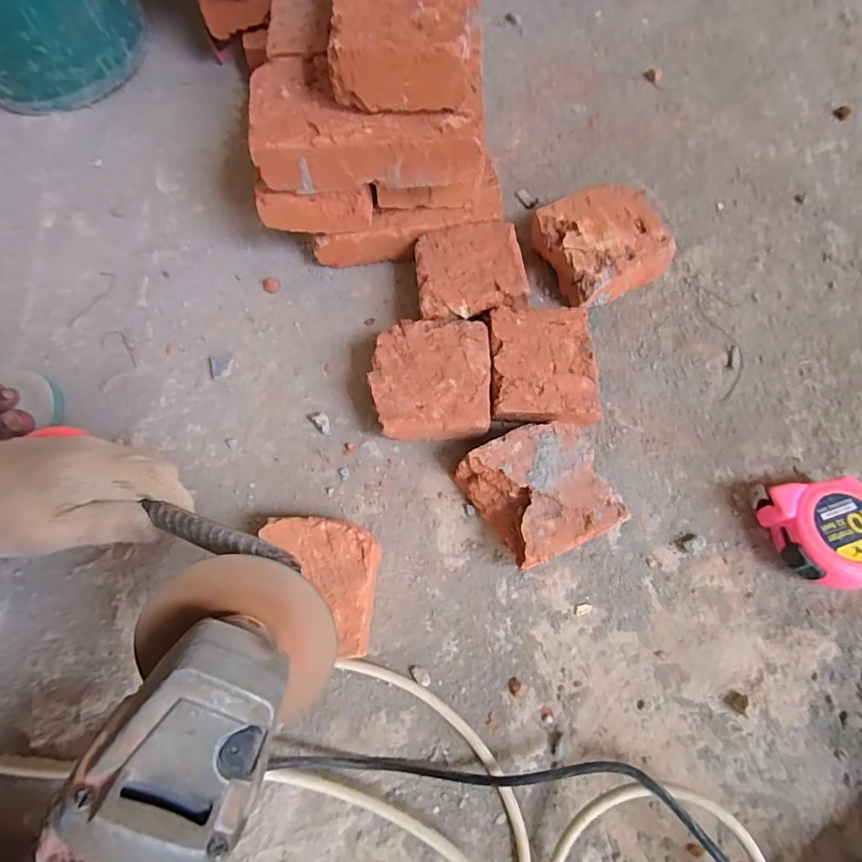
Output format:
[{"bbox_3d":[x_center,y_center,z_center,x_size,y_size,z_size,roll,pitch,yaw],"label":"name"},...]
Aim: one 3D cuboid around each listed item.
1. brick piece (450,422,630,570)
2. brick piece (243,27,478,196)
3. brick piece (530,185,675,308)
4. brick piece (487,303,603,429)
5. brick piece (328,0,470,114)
[{"bbox_3d":[0.091,0.053,0.445,0.107,0.055,0.105,-24,72,-7],"label":"brick piece"},{"bbox_3d":[-0.054,-0.273,0.453,0.194,0.052,0.105,0,71,2],"label":"brick piece"},{"bbox_3d":[0.169,-0.187,0.521,0.111,0.061,0.111,-1,74,2],"label":"brick piece"},{"bbox_3d":[0.102,-0.055,0.482,0.095,0.055,0.109,-1,74,2],"label":"brick piece"},{"bbox_3d":[-0.020,-0.353,0.421,0.111,0.051,0.182,-1,71,2],"label":"brick piece"}]

